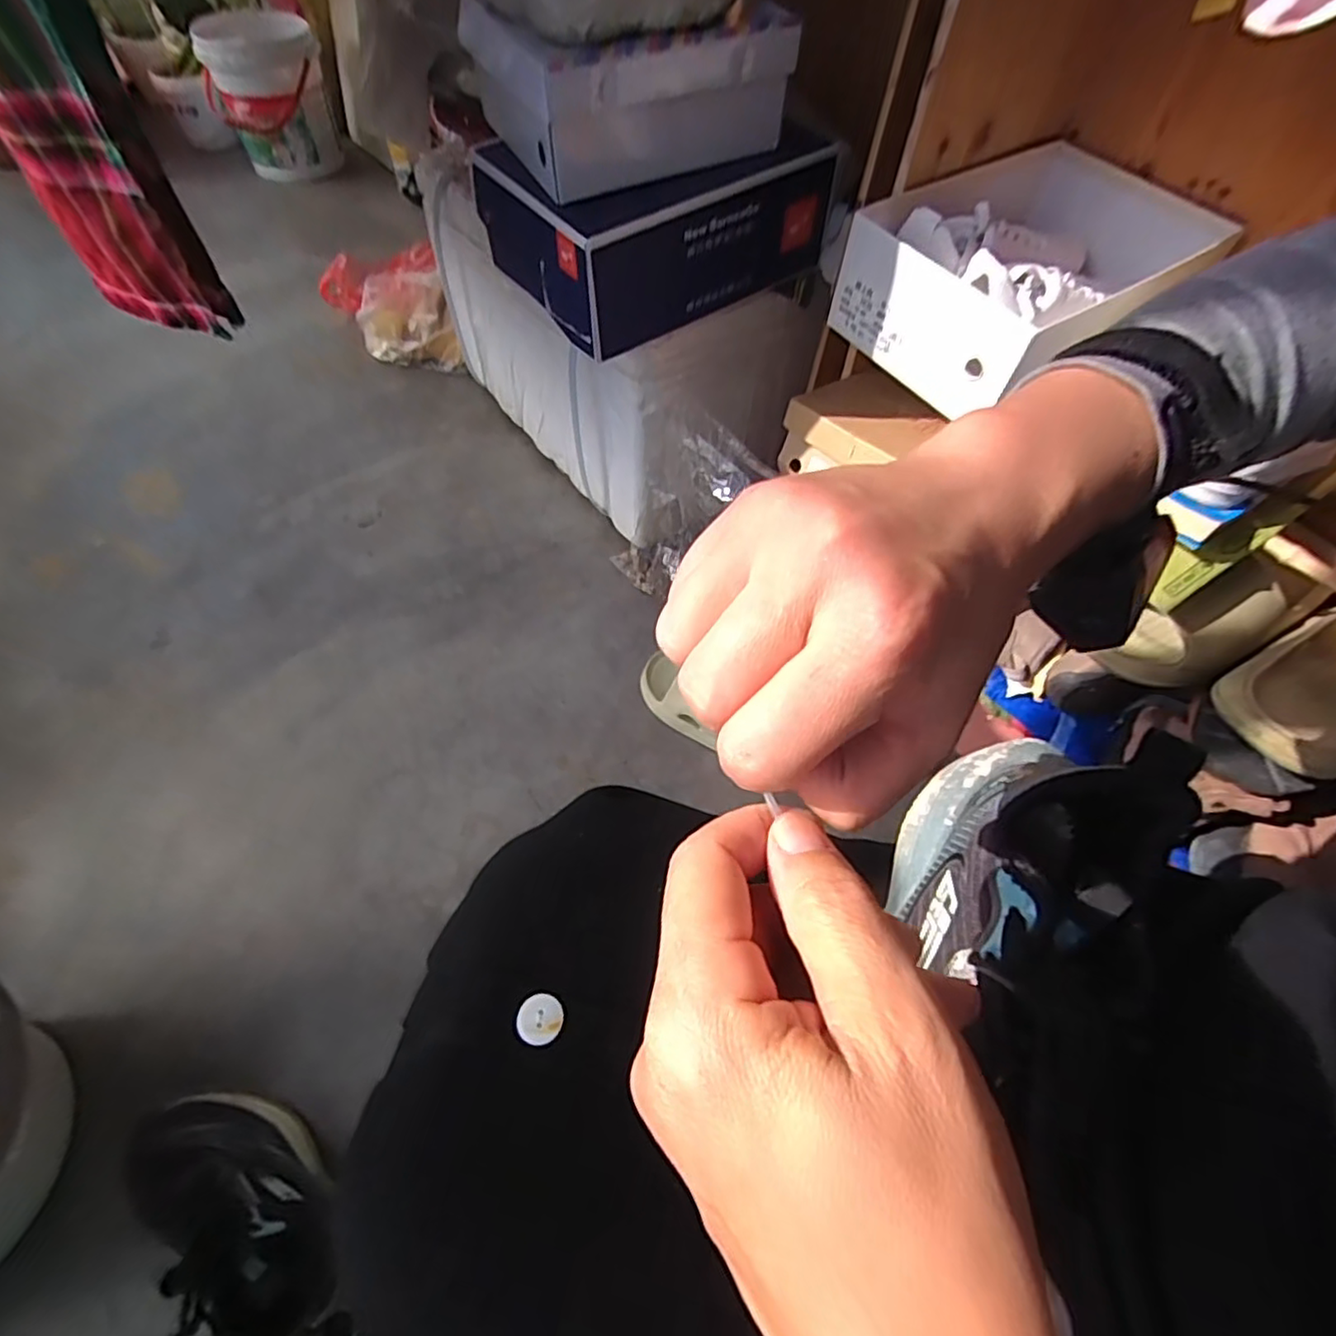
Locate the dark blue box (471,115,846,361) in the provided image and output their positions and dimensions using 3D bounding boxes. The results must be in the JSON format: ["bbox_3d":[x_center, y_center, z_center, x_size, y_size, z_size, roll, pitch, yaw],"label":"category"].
[{"bbox_3d":[-0.007,-0.502,0.704,0.331,0.125,0.206,-32,64,-21],"label":"dark blue box"}]

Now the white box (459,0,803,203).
[{"bbox_3d":[-0.034,-0.565,0.612,0.273,0.106,0.155,-25,61,-18],"label":"white box"}]

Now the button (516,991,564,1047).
[{"bbox_3d":[-0.058,0.157,0.283,0.020,0.005,0.020,1,57,-2],"label":"button"}]

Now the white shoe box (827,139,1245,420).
[{"bbox_3d":[0.355,-0.382,0.618,0.325,0.108,0.219,-31,64,-21],"label":"white shoe box"}]

